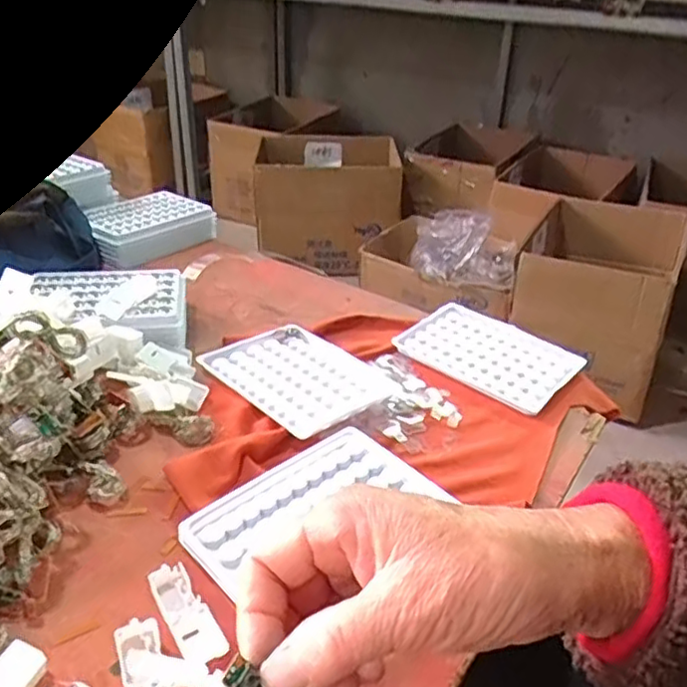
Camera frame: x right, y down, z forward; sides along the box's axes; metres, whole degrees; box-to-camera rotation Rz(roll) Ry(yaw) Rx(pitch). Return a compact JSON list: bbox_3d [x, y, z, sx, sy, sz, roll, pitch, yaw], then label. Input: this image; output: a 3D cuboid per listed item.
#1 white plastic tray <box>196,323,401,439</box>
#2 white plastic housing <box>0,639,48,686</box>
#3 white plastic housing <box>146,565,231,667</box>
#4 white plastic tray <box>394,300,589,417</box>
[{"bbox_3d":[-0.036,0.024,0.485,0.090,0.015,0.128,-25,41,-35],"label":"white plastic tray"},{"bbox_3d":[-0.142,0.143,0.283,0.020,0.007,0.026,37,48,2],"label":"white plastic housing"},{"bbox_3d":[-0.074,0.130,0.314,0.019,0.011,0.057,-20,38,-30],"label":"white plastic housing"},{"bbox_3d":[0.114,0.007,0.524,0.125,0.014,0.084,26,39,31],"label":"white plastic tray"}]

